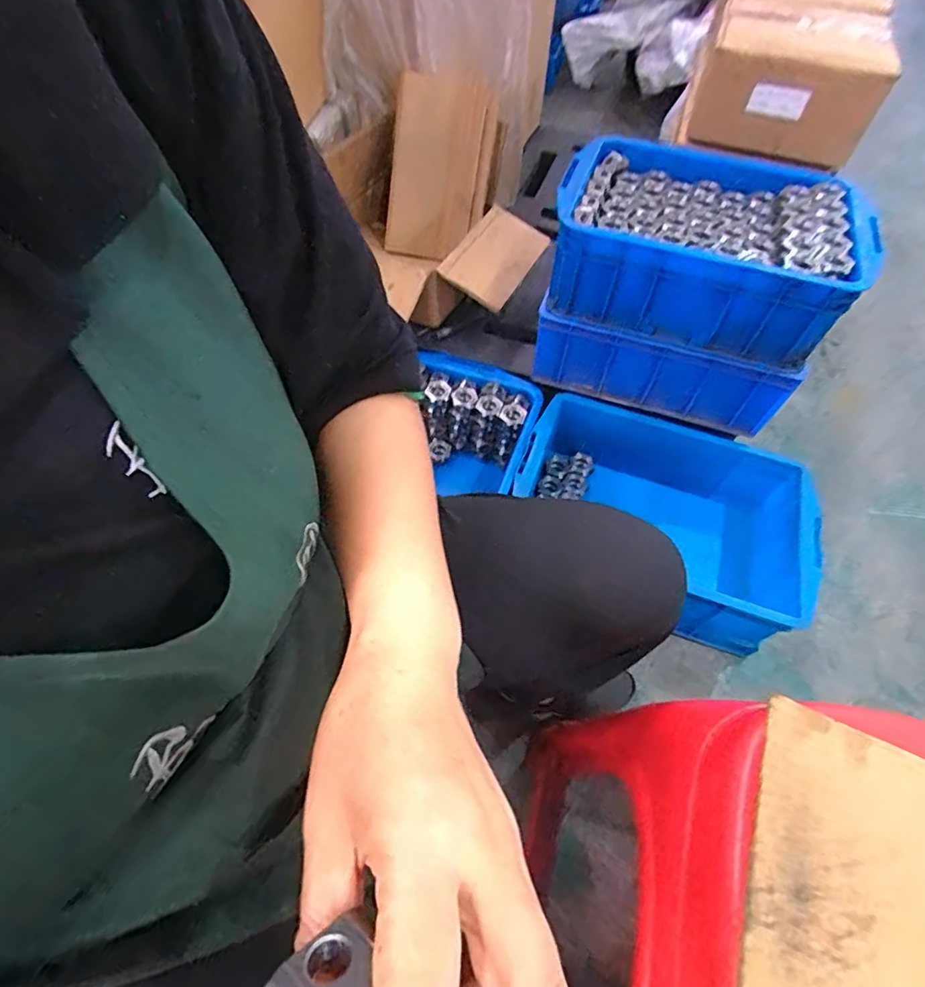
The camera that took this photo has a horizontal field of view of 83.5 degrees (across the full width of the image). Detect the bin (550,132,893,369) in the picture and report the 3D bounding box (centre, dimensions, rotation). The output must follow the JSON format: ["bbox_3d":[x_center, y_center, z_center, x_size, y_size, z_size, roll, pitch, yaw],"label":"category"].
[{"bbox_3d":[0.360,-0.387,0.802,0.422,0.138,0.314,18,58,8],"label":"bin"}]

